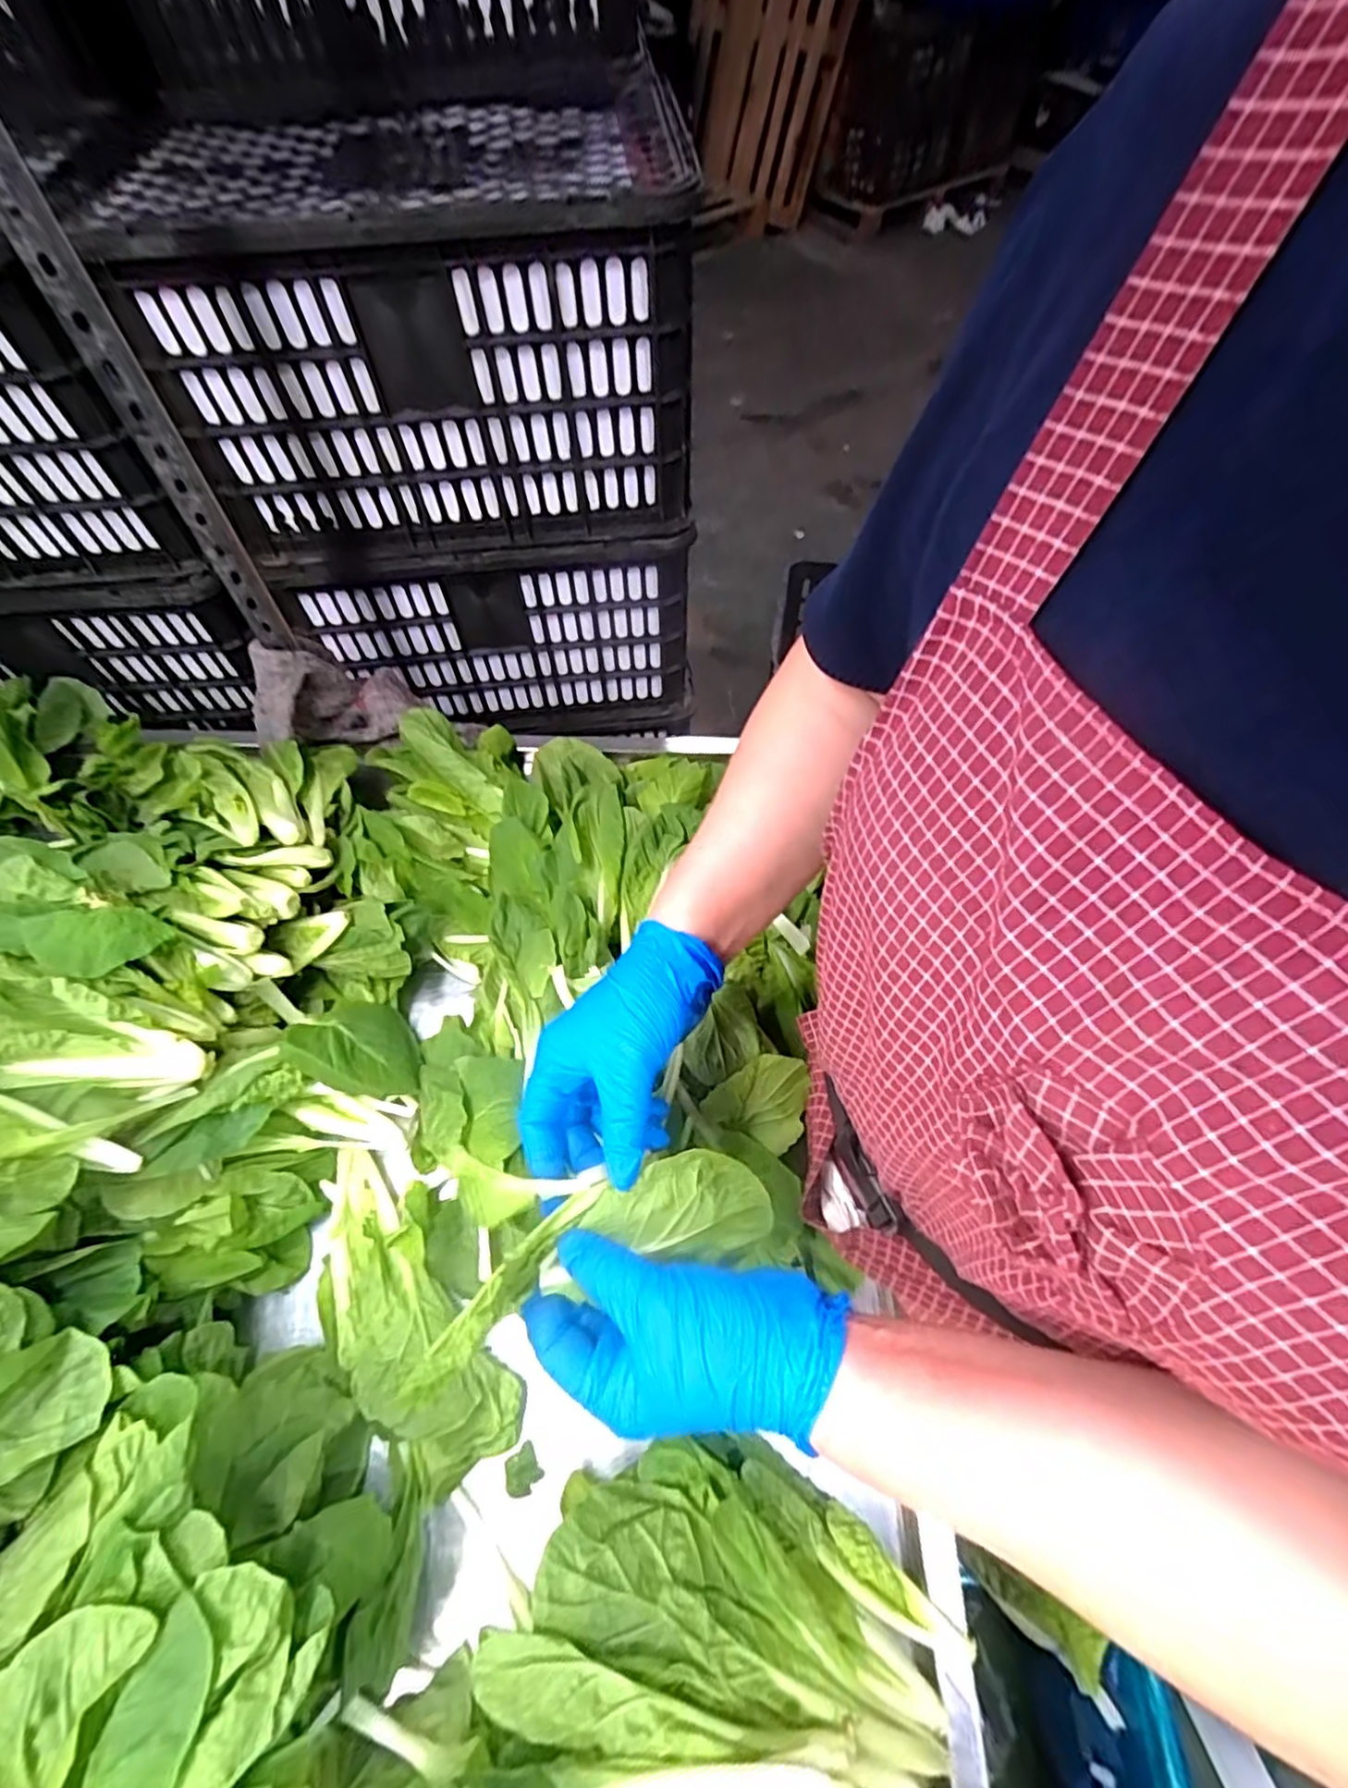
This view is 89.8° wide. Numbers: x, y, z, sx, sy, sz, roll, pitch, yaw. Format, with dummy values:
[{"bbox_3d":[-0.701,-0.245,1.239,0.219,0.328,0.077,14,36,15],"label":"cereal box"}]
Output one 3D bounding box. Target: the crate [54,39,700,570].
[{"bbox_3d":[-0.228,-0.550,0.666,0.448,0.269,0.298,-6,61,-3],"label":"crate"}]

